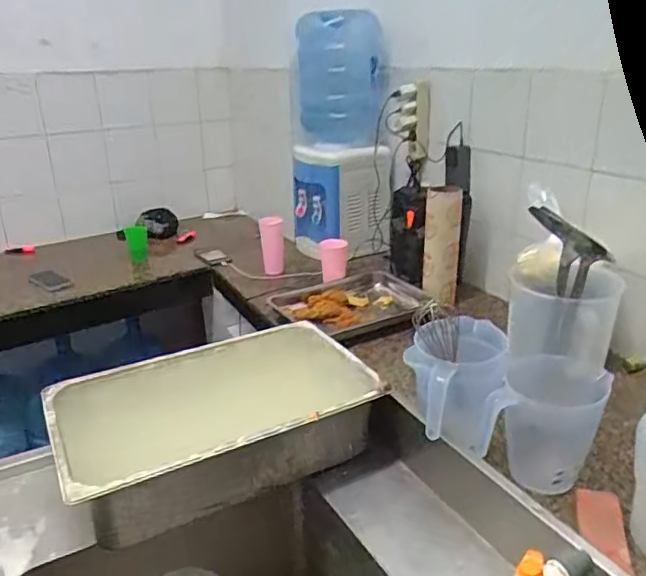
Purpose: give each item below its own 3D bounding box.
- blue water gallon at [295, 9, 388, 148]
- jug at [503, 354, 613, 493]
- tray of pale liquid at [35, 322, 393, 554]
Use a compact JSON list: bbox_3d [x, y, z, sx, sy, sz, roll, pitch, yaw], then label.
[{"bbox_3d":[0.059,-0.585,1.641,0.230,0.359,0.293,1,22,6],"label":"blue water gallon"},{"bbox_3d":[0.366,0.214,0.924,0.136,0.167,0.142,7,24,20],"label":"jug"},{"bbox_3d":[-0.181,0.233,0.994,0.507,0.141,0.309,-13,25,-26],"label":"tray of pale liquid"}]

